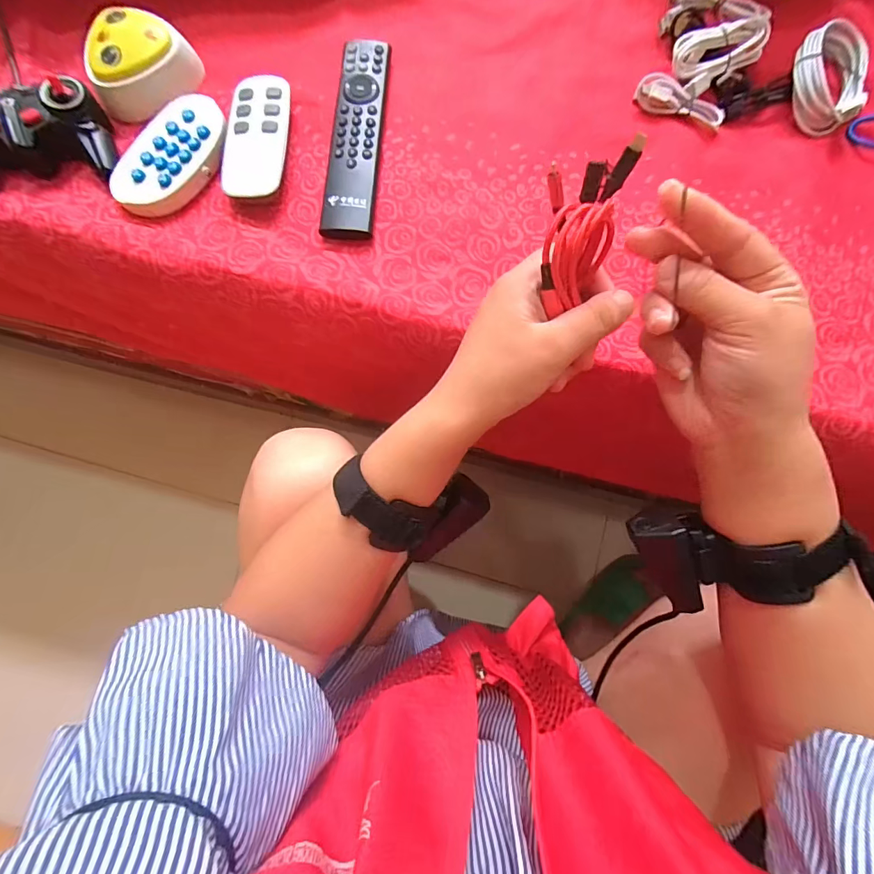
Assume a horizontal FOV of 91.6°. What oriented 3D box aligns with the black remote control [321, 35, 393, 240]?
[{"bbox_3d":[-0.066,-0.250,0.352,0.041,0.012,0.181,4,78,2],"label":"black remote control"}]

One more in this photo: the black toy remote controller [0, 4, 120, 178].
[{"bbox_3d":[-0.363,-0.312,0.345,0.119,0.070,0.228,-22,78,-3],"label":"black toy remote controller"}]

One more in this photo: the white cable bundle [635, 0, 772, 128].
[{"bbox_3d":[0.226,-0.327,0.357,0.084,0.023,0.125,19,79,5],"label":"white cable bundle"}]

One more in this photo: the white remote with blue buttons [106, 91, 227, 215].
[{"bbox_3d":[-0.220,-0.234,0.350,0.066,0.015,0.112,37,81,9],"label":"white remote with blue buttons"}]

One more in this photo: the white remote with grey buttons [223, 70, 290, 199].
[{"bbox_3d":[-0.148,-0.245,0.351,0.051,0.022,0.105,2,78,2],"label":"white remote with grey buttons"}]

